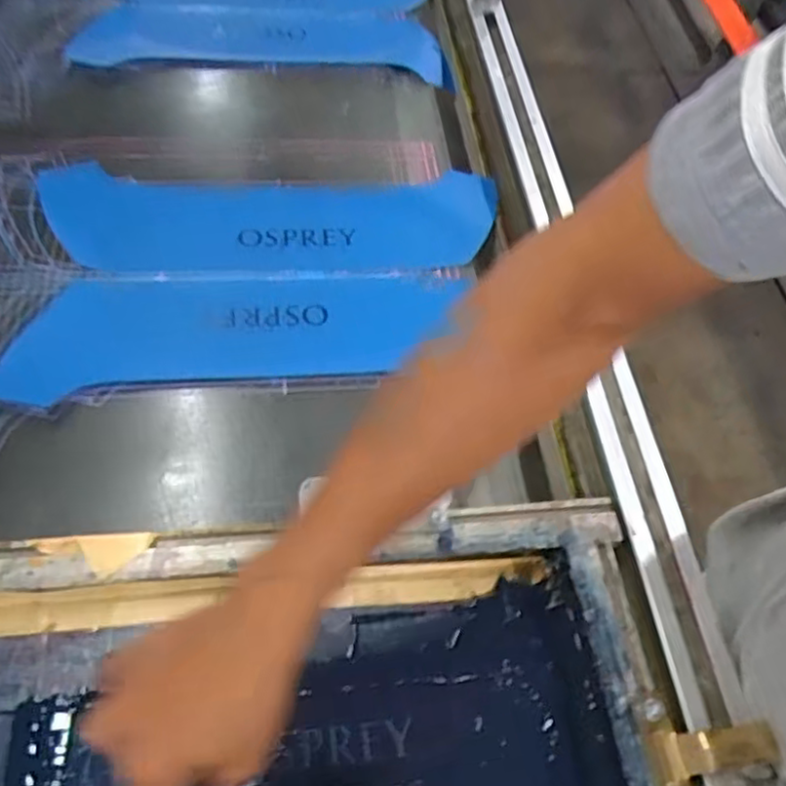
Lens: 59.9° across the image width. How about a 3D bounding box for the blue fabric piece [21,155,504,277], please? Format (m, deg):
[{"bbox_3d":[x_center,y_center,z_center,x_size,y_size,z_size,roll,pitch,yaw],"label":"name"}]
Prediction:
[{"bbox_3d":[-0.129,-0.187,0.746,0.480,0.031,0.147,2,72,-7],"label":"blue fabric piece"}]

